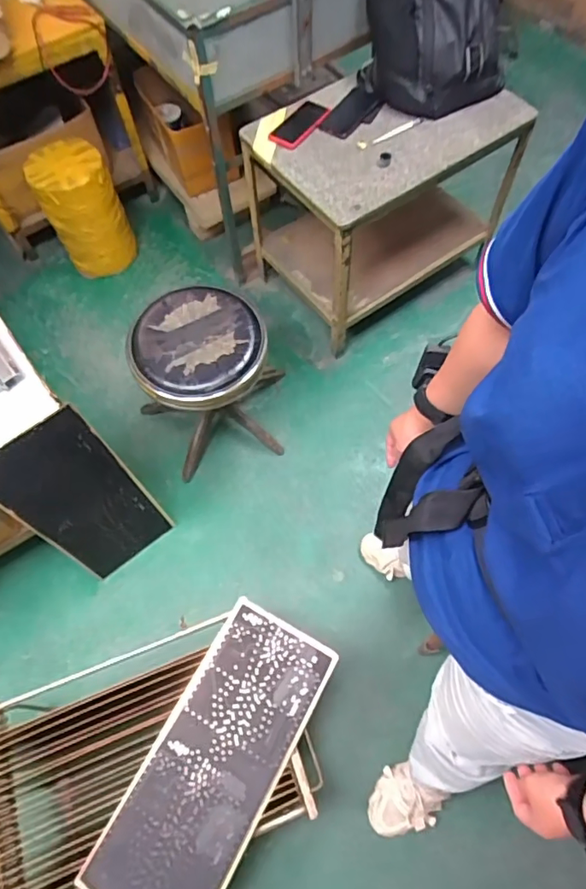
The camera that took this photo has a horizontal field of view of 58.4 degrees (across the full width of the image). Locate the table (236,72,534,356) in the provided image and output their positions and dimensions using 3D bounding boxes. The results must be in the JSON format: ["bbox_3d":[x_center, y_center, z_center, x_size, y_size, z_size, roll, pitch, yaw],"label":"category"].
[{"bbox_3d":[0.236,-0.693,1.474,0.619,0.479,0.424,-34,69,-15],"label":"table"}]

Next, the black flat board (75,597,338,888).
[{"bbox_3d":[-0.143,0.578,0.967,0.235,0.023,0.532,27,68,13],"label":"black flat board"}]

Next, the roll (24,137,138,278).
[{"bbox_3d":[-0.647,-0.729,1.634,0.218,0.366,0.199,-1,66,2],"label":"roll"}]

